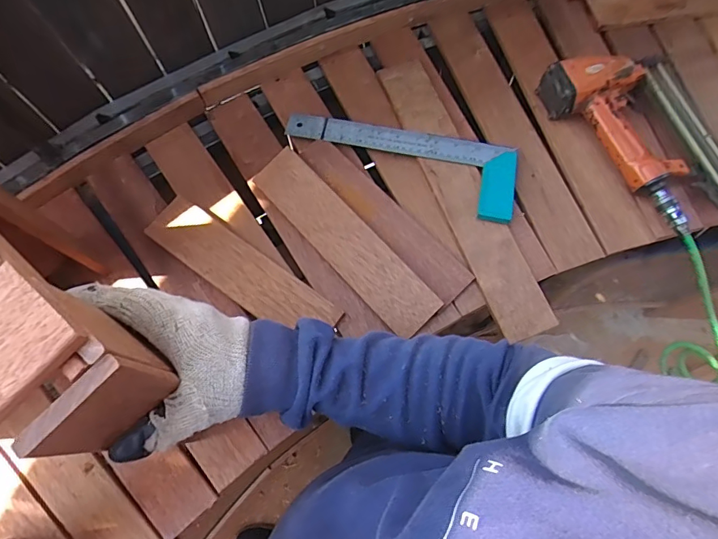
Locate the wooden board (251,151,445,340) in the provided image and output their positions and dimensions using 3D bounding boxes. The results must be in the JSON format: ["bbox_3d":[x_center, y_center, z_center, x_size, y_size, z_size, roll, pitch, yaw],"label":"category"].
[{"bbox_3d":[-0.019,-0.039,0.551,0.067,0.010,0.279,-43,76,2],"label":"wooden board"}]

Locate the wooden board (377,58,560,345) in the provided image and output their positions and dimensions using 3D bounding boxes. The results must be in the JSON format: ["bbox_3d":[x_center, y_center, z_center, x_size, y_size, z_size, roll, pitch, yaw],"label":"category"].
[{"bbox_3d":[0.127,-0.109,0.575,0.065,0.010,0.406,-19,70,-4],"label":"wooden board"}]

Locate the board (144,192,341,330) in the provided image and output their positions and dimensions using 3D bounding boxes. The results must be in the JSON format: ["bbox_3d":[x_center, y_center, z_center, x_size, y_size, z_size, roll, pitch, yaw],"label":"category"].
[{"bbox_3d":[-0.141,-0.002,0.538,0.254,0.015,0.067,32,74,13],"label":"board"}]

